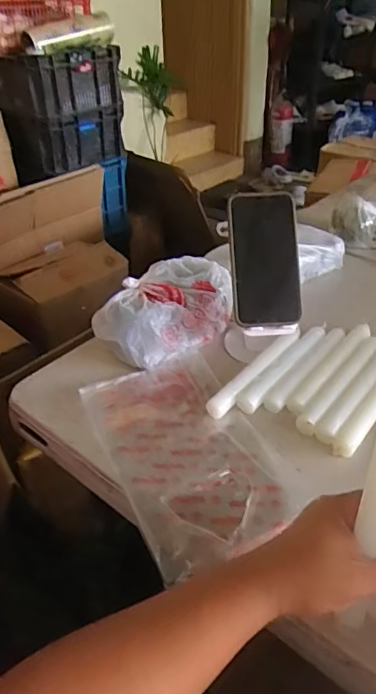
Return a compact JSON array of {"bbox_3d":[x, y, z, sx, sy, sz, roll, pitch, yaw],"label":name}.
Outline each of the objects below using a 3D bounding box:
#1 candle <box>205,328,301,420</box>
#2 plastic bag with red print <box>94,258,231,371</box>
[{"bbox_3d":[0.082,0.029,0.608,0.024,0.017,0.179,24,43,30],"label":"candle"},{"bbox_3d":[-0.028,-0.046,0.657,0.106,0.078,0.174,26,44,32],"label":"plastic bag with red print"}]

